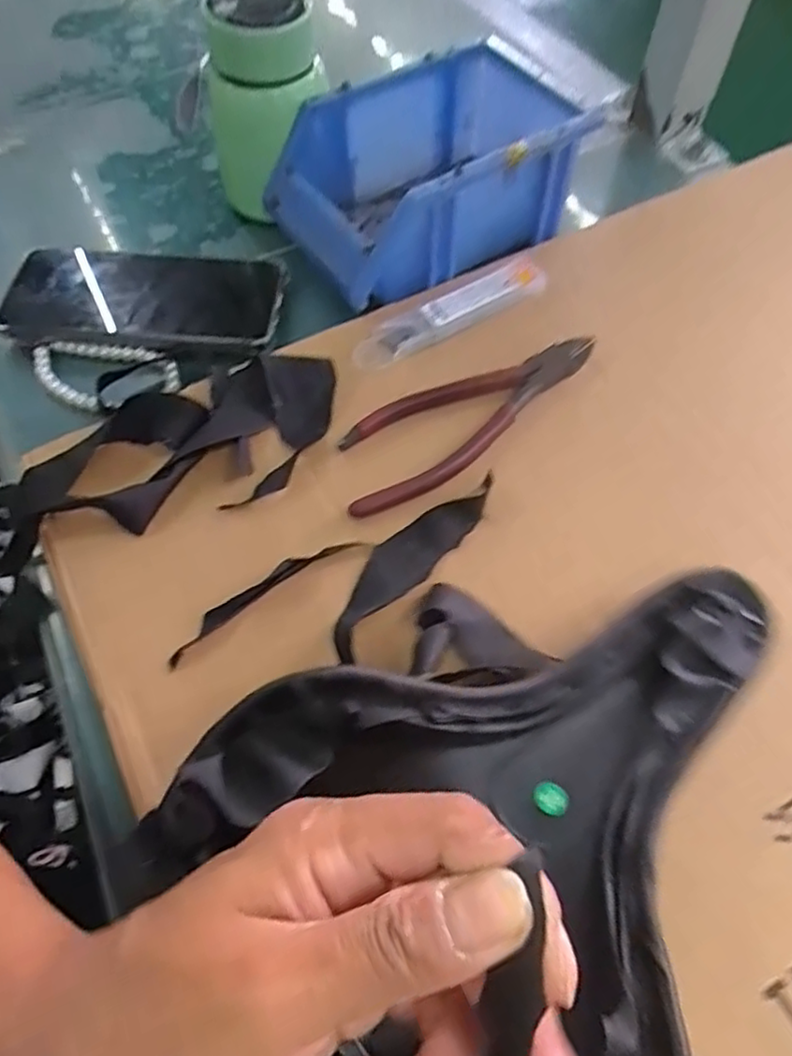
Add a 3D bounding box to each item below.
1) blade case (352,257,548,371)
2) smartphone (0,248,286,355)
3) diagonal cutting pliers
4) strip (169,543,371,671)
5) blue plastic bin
[{"bbox_3d":[0.032,-0.124,0.381,0.125,0.012,0.025,-27,65,-13],"label":"blade case"},{"bbox_3d":[-0.152,-0.141,0.395,0.160,0.012,0.079,5,62,3],"label":"smartphone"},{"bbox_3d":[0.042,-0.060,0.346,0.164,0.006,0.055,-25,64,-12],"label":"diagonal cutting pliers"},{"bbox_3d":[-0.059,0.029,0.299,0.100,0.005,0.013,-33,66,-16],"label":"strip"},{"bbox_3d":[0.038,-0.229,0.419,0.216,0.076,0.124,-28,65,-14],"label":"blue plastic bin"}]

